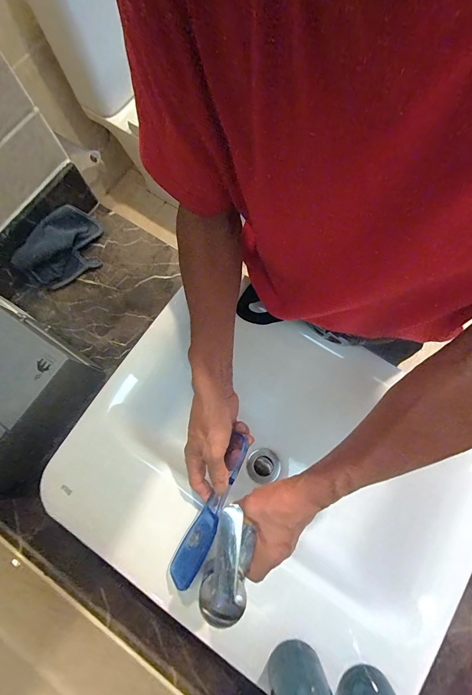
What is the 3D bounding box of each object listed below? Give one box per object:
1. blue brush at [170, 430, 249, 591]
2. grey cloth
[{"bbox_3d":[-0.029,0.196,0.377,0.031,0.029,0.183,25,89,6],"label":"blue brush"},{"bbox_3d":[-0.323,-0.192,0.590,0.032,0.108,0.159,10,69,46],"label":"grey cloth"}]

